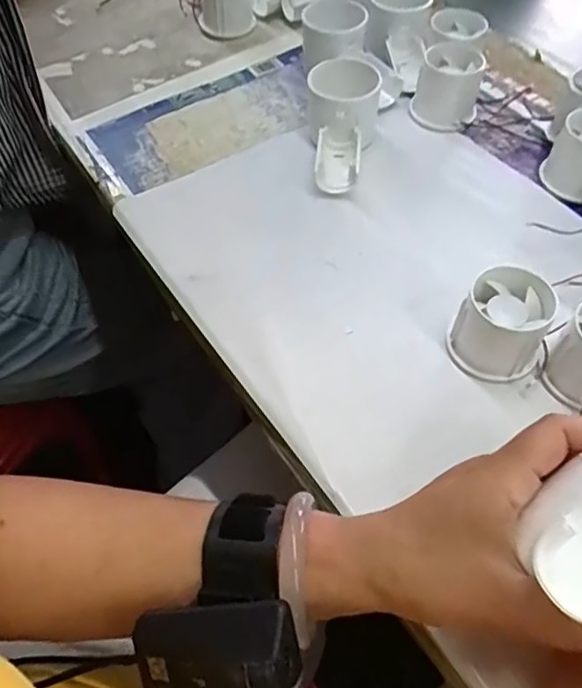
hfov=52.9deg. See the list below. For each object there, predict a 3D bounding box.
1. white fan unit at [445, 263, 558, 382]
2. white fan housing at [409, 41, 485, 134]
[{"bbox_3d":[0.132,-0.014,0.366,0.055,0.046,0.053,-1,56,1],"label":"white fan unit"},{"bbox_3d":[0.136,-0.224,0.512,0.057,0.049,0.059,9,57,8],"label":"white fan housing"}]

